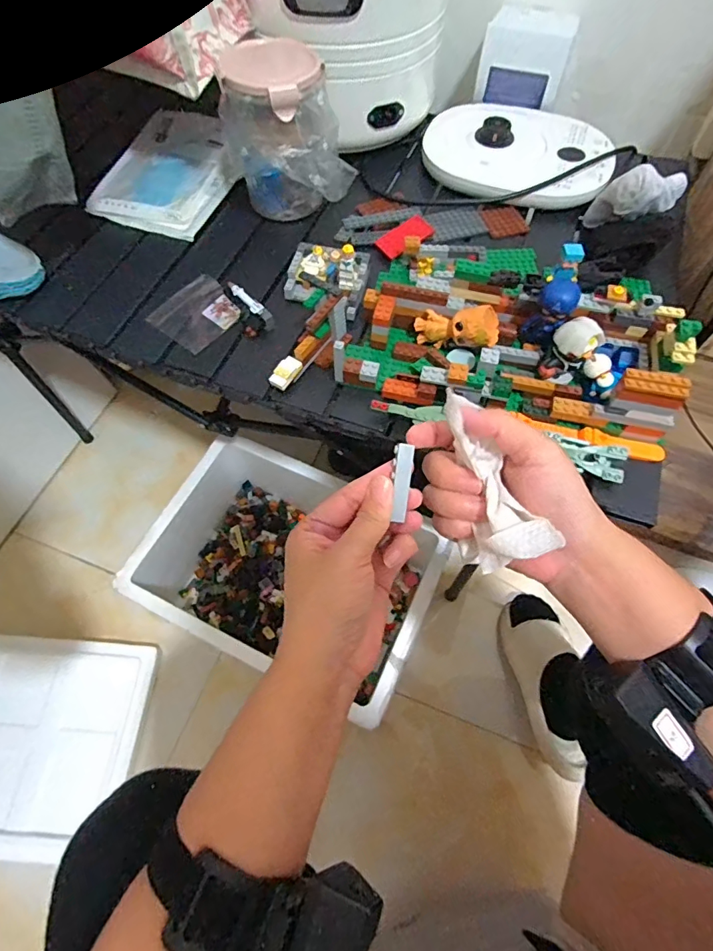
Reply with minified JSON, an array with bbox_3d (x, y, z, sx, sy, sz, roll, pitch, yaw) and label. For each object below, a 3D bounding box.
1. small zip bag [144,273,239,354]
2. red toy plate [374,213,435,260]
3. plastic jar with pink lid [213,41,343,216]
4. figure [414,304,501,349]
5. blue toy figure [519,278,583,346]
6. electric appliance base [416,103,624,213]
[{"bbox_3d":[-0.167,-0.172,0.495,0.075,0.006,0.079,36,68,17],"label":"small zip bag"},{"bbox_3d":[0.056,-0.273,0.536,0.067,0.008,0.030,-40,83,-8],"label":"red toy plate"},{"bbox_3d":[-0.078,-0.363,0.512,0.114,0.132,0.109,0,62,0],"label":"plastic jar with pink lid"},{"bbox_3d":[0.093,-0.140,0.444,0.075,0.035,0.037,9,60,32],"label":"figure"},{"bbox_3d":[0.176,-0.146,0.428,0.034,0.062,0.030,30,66,15],"label":"blue toy figure"},{"bbox_3d":[0.205,-0.412,0.599,0.234,0.036,0.182,13,63,7],"label":"electric appliance base"}]

